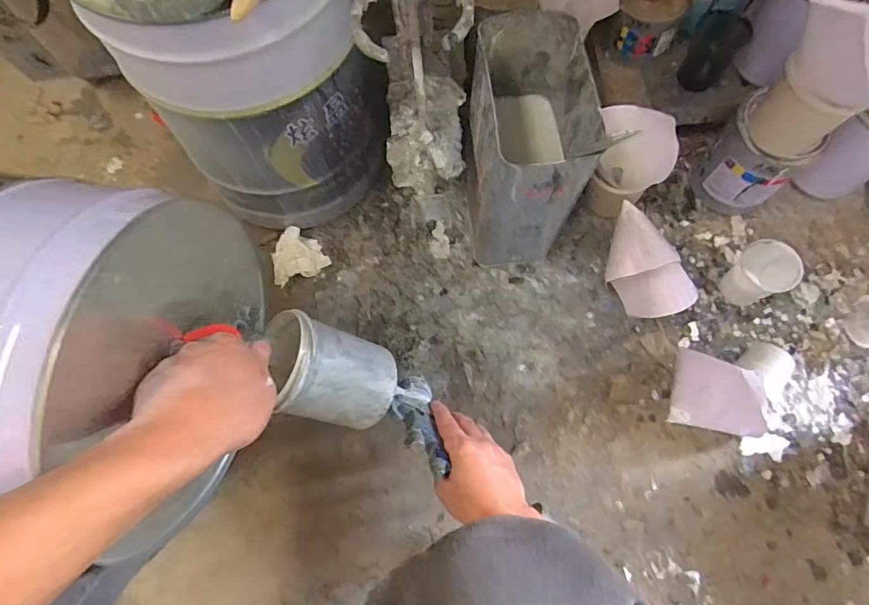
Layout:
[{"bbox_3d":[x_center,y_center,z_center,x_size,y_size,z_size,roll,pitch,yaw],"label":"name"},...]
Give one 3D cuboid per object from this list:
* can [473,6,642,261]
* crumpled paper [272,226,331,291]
[{"bbox_3d":[0.106,-0.172,0.607,0.105,0.264,0.184,-4,72,2],"label":"can"},{"bbox_3d":[-0.194,-0.068,0.702,0.075,0.033,0.069,-22,72,-4],"label":"crumpled paper"}]

